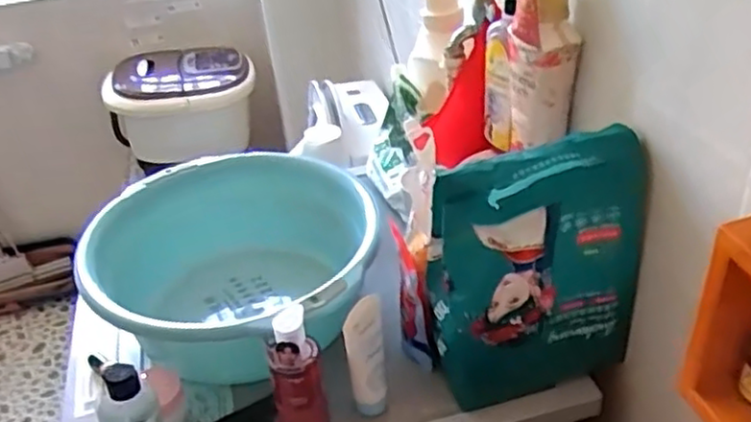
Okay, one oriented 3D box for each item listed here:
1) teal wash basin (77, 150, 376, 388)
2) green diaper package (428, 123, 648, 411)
[{"bbox_3d":[-0.171,0.083,0.904,0.356,0.160,0.371,-4,34,3],"label":"teal wash basin"},{"bbox_3d":[0.167,0.057,0.746,0.209,0.298,0.102,-15,35,-13],"label":"green diaper package"}]

